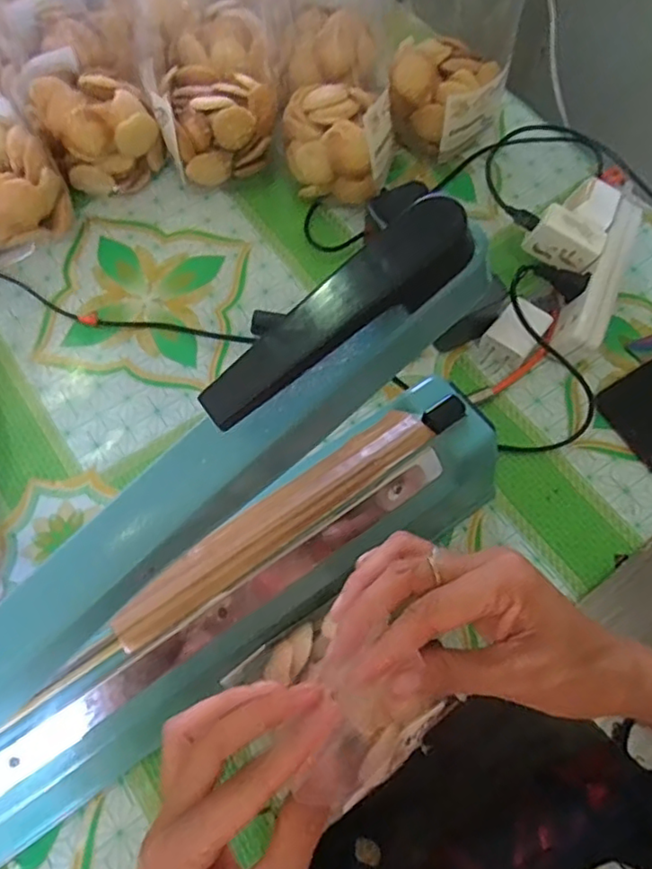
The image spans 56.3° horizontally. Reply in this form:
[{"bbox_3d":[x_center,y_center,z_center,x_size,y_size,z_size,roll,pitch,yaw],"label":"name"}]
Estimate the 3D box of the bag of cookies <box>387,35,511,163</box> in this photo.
[{"bbox_3d":[0.104,-0.299,0.544,0.087,0.076,0.082,33,70,11],"label":"bag of cookies"}]

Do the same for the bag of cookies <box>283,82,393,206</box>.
[{"bbox_3d":[0.008,-0.241,0.514,0.088,0.085,0.073,8,67,1],"label":"bag of cookies"}]

